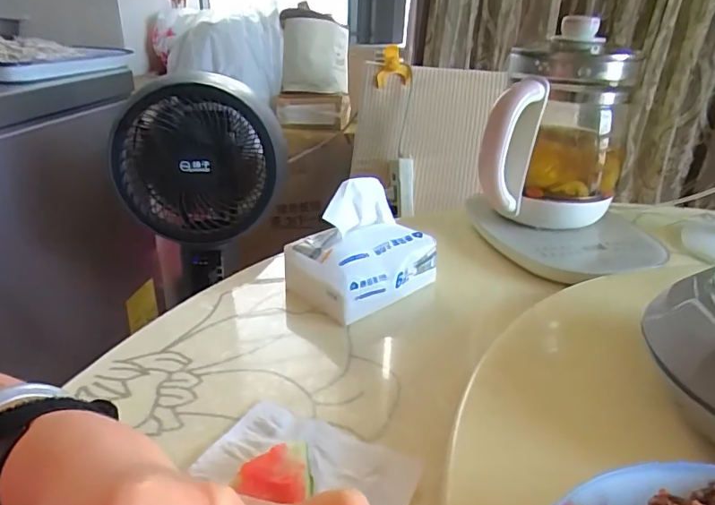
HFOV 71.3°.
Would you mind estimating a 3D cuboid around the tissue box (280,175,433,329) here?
[{"bbox_3d":[0.006,-0.008,0.498,0.138,0.106,0.090,-19,29,-31],"label":"tissue box"}]

